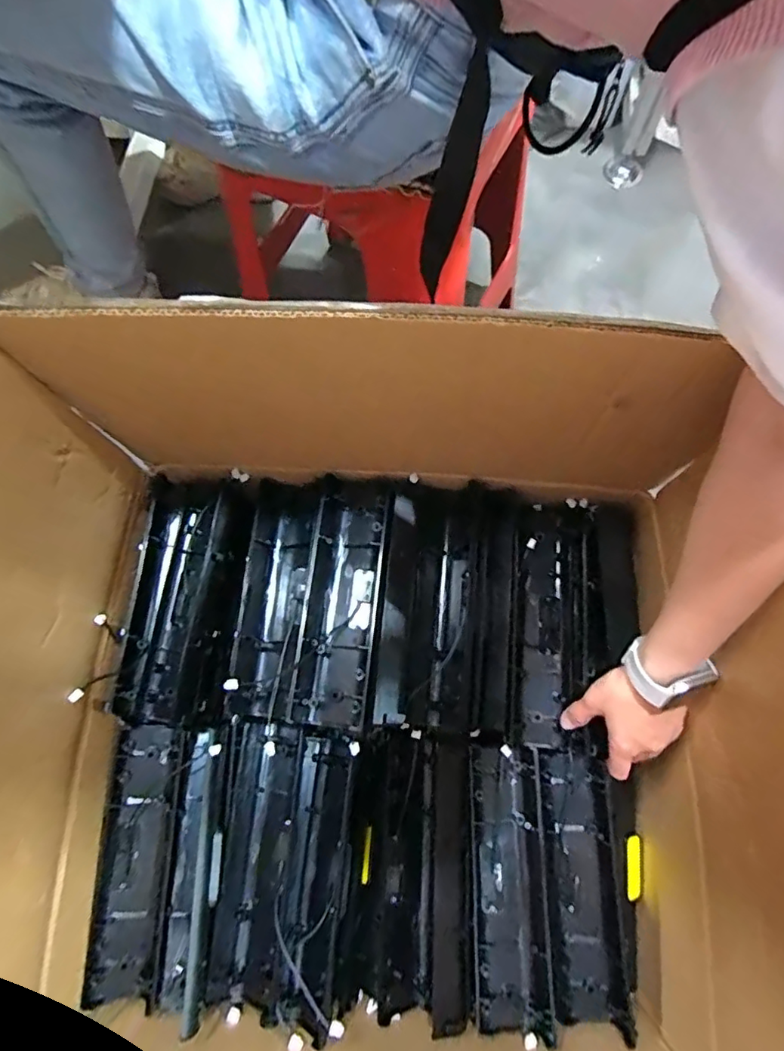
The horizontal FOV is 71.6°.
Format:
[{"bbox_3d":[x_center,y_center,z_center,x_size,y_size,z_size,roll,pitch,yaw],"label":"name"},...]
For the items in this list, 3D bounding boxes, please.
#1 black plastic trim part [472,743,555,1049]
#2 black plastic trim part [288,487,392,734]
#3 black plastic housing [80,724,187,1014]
[{"bbox_3d":[0.117,0.352,0.538,0.064,0.034,0.239,1,72,1],"label":"black plastic trim part"},{"bbox_3d":[-0.049,0.072,0.553,0.074,0.032,0.249,6,72,3],"label":"black plastic trim part"},{"bbox_3d":[-0.252,0.328,0.535,0.073,0.032,0.242,2,72,1],"label":"black plastic housing"}]

